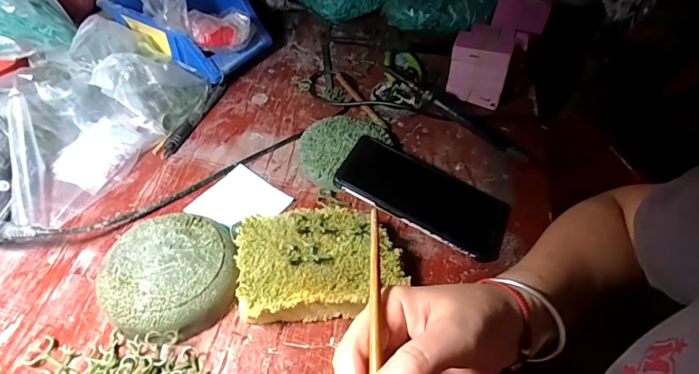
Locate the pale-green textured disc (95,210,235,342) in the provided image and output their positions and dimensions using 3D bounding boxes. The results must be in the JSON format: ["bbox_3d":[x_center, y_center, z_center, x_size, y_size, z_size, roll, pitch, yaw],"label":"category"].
[{"bbox_3d":[-0.144,0.072,0.332,0.098,0.036,0.099,3,48,-3],"label":"pale-green textured disc"}]

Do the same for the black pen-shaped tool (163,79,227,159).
[{"bbox_3d":[-0.183,-0.087,0.491,0.013,0.015,0.149,14,49,7],"label":"black pen-shaped tool"}]

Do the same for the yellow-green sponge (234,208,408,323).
[{"bbox_3d":[-0.024,0.065,0.343,0.132,0.045,0.092,-1,49,-7],"label":"yellow-green sponge"}]

